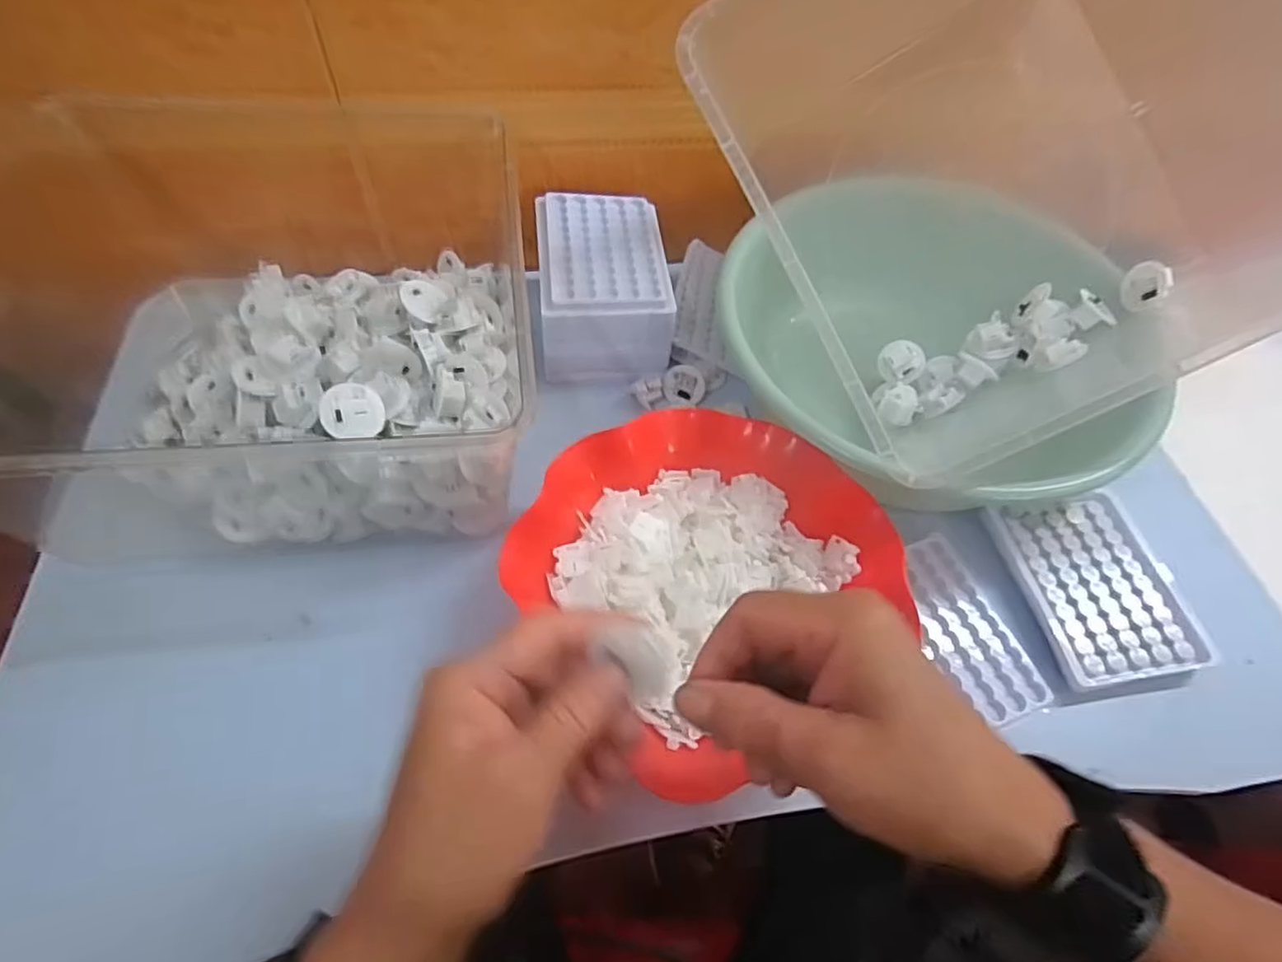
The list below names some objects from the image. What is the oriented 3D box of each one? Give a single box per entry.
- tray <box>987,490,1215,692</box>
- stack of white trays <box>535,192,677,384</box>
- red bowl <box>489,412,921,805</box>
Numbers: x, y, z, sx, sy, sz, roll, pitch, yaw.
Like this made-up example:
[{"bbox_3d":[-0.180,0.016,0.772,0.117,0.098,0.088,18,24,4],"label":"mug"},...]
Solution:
[{"bbox_3d":[0.304,0.070,0.429,0.098,0.019,0.125,-8,59,-9],"label":"tray"},{"bbox_3d":[-0.030,-0.154,0.507,0.098,0.072,0.135,-4,58,-6],"label":"stack of white trays"},{"bbox_3d":[0.044,0.059,0.390,0.216,0.059,0.216,-34,66,-22],"label":"red bowl"}]

